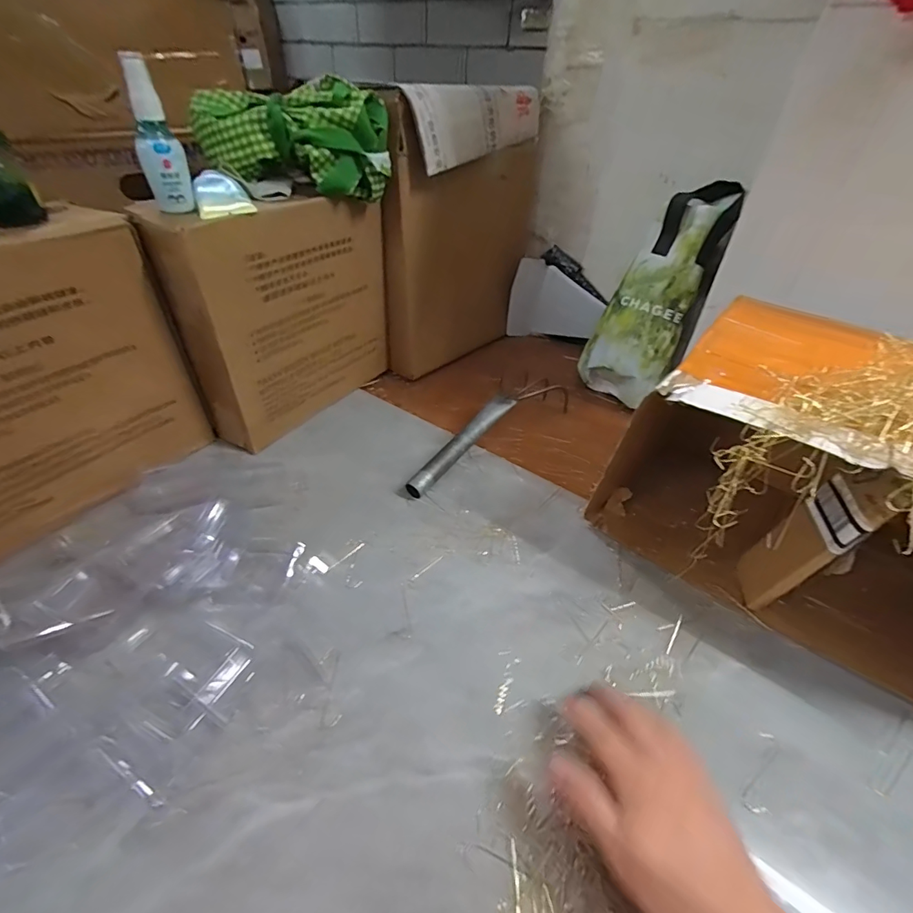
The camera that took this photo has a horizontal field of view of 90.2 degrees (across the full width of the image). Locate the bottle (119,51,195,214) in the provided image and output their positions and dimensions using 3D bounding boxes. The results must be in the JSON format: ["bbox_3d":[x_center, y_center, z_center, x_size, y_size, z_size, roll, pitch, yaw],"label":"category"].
[{"bbox_3d":[-0.278,-0.294,0.423,0.037,0.117,0.035,-17,44,-21],"label":"bottle"}]

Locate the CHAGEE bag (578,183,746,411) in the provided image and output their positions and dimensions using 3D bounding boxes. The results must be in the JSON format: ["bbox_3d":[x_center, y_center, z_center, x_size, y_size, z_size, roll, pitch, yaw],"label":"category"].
[{"bbox_3d":[0.300,-0.239,0.668,0.085,0.328,0.123,2,30,-48],"label":"CHAGEE bag"}]

